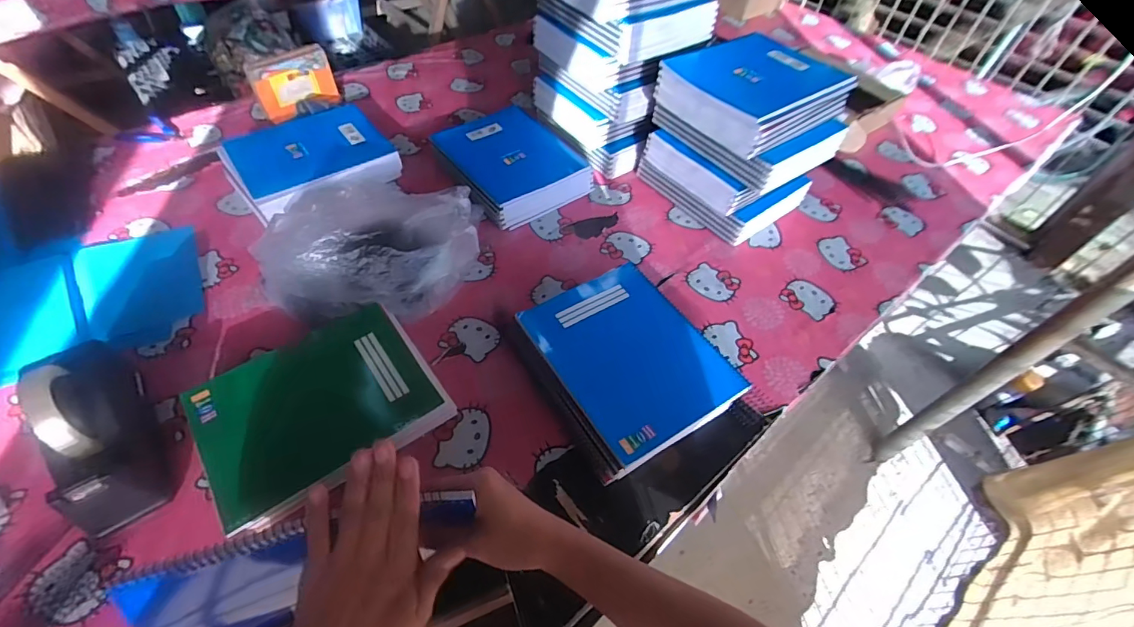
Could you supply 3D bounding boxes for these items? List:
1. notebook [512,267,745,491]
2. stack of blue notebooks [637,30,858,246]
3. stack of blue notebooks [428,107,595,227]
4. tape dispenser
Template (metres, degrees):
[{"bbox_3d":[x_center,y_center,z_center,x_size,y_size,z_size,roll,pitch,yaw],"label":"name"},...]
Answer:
[{"bbox_3d":[0.078,0.057,0.627,0.212,0.028,0.248,-26,59,-20],"label":"notebook"},{"bbox_3d":[0.316,-0.313,0.871,0.263,0.241,0.250,-28,58,-24],"label":"stack of blue notebooks"},{"bbox_3d":[-0.111,-0.288,0.919,0.232,0.064,0.278,-31,59,-25],"label":"stack of blue notebooks"},{"bbox_3d":[-0.516,0.126,0.521,0.075,0.122,0.205,-28,58,-24],"label":"tape dispenser"}]

